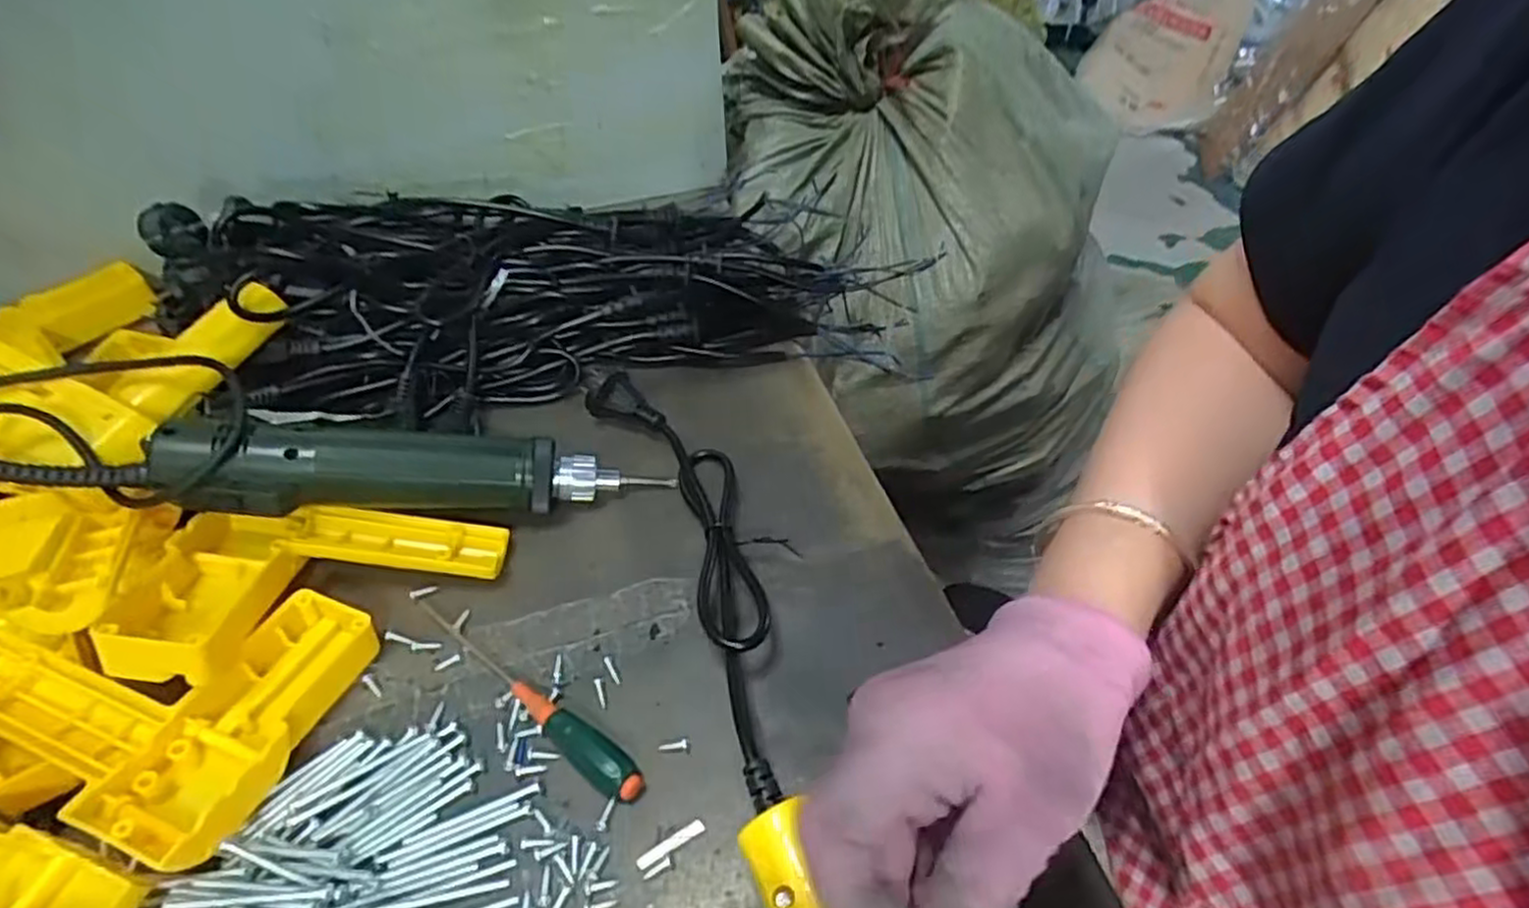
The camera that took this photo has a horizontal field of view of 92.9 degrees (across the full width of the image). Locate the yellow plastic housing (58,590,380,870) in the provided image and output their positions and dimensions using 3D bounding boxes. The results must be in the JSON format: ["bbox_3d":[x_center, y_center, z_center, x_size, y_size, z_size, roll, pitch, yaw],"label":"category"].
[{"bbox_3d":[-0.221,0.113,0.314,0.053,0.025,0.112,14,49,10],"label":"yellow plastic housing"}]

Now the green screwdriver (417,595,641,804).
[{"bbox_3d":[-0.116,0.107,0.336,0.154,0.015,0.018,30,53,23],"label":"green screwdriver"}]

